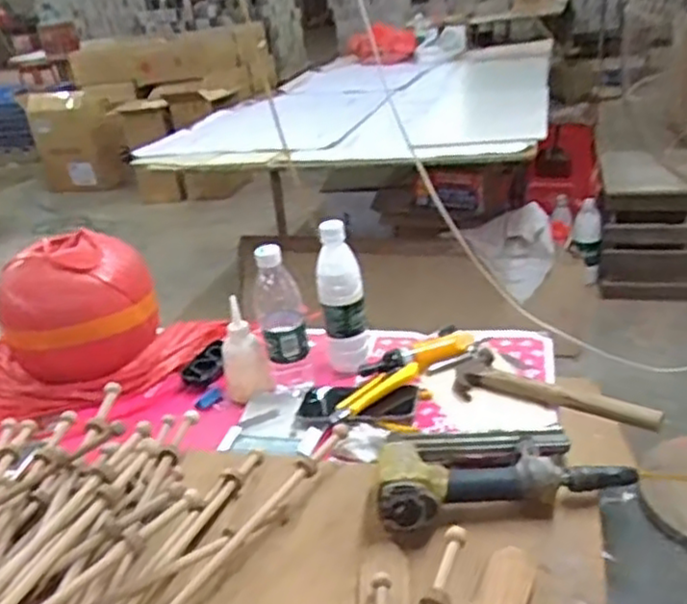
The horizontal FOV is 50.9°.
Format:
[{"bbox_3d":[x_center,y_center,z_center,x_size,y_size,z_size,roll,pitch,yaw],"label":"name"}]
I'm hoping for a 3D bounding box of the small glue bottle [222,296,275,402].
[{"bbox_3d":[-0.143,0.071,1.029,0.062,0.130,0.043,-16,28,-17],"label":"small glue bottle"}]

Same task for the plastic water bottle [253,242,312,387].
[{"bbox_3d":[-0.086,0.025,1.004,0.062,0.223,0.058,-12,27,-8],"label":"plastic water bottle"}]

